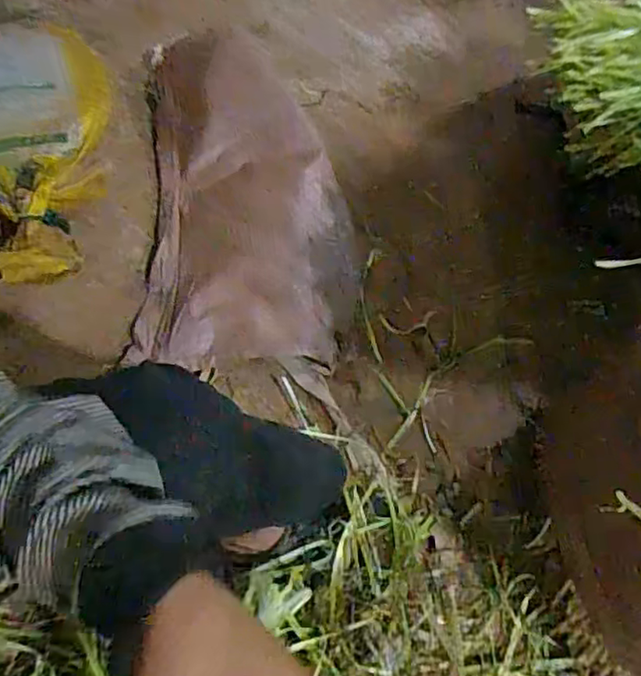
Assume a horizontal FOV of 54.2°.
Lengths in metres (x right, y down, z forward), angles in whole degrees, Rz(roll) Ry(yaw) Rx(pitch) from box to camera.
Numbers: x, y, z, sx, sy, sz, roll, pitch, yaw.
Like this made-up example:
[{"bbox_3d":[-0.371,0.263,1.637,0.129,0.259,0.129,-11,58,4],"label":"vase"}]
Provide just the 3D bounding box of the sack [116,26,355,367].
[{"bbox_3d":[-0.130,-0.278,1.114,0.348,0.093,0.750,0,58,-8],"label":"sack"}]

